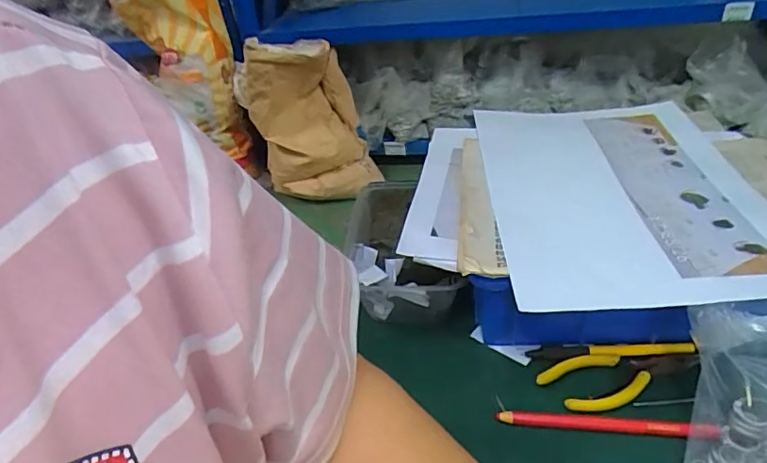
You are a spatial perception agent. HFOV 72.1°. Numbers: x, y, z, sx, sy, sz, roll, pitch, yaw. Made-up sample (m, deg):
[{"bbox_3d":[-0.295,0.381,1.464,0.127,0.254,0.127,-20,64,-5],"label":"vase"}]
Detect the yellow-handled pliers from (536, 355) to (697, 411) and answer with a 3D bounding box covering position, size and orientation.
[{"bbox_3d":[0.181,0.111,0.403,0.119,0.007,0.045,-10,36,-4],"label":"yellow-handled pliers"}]

